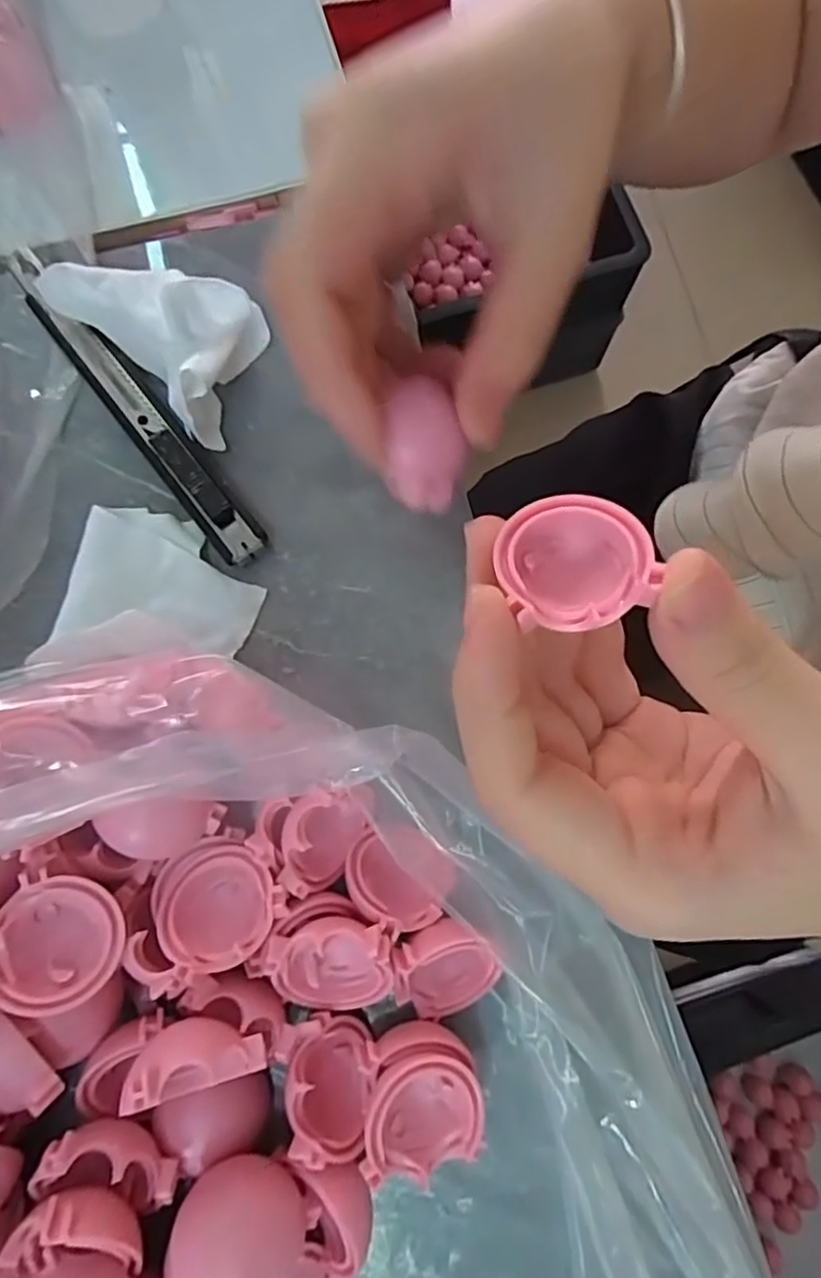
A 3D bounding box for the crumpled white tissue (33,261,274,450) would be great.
[{"bbox_3d":[-0.074,-0.101,0.204,0.069,0.027,0.046,43,80,8],"label":"crumpled white tissue"}]

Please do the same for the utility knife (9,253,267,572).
[{"bbox_3d":[-0.090,-0.078,0.209,0.017,0.011,0.133,-38,80,-8],"label":"utility knife"}]

